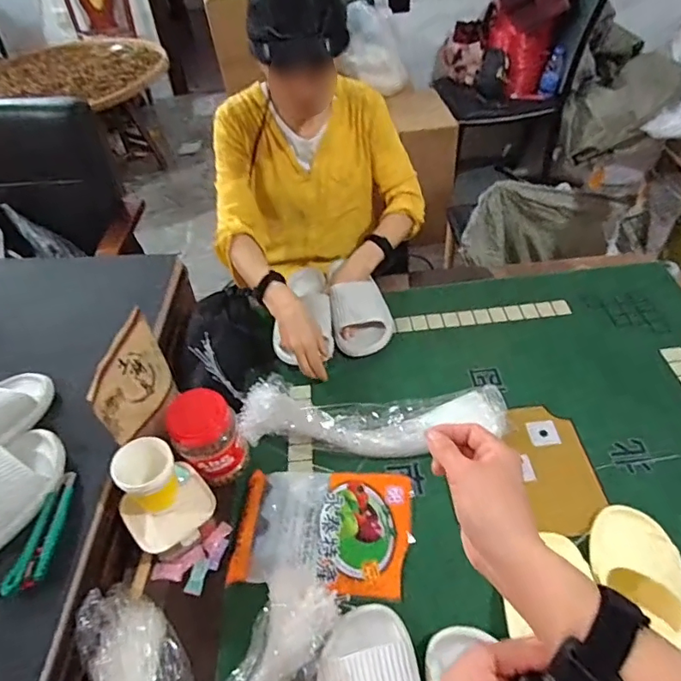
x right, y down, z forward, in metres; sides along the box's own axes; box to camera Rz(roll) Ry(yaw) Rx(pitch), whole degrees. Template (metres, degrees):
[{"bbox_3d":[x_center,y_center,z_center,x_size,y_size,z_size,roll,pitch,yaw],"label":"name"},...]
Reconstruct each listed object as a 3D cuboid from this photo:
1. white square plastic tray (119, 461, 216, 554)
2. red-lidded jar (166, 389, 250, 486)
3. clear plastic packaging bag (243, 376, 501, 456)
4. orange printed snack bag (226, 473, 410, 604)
[{"bbox_3d":[-0.236,0.231,0.700,0.110,0.016,0.102,-34,53,-26],"label":"white square plastic tray"},{"bbox_3d":[-0.192,0.143,0.744,0.092,0.133,0.080,-37,54,-27],"label":"red-lidded jar"},{"bbox_3d":[0.050,0.122,0.821,0.422,0.045,0.118,3,47,7],"label":"clear plastic packaging bag"},{"bbox_3d":[-0.023,0.263,0.716,0.239,0.023,0.173,1,47,5],"label":"orange printed snack bag"}]

